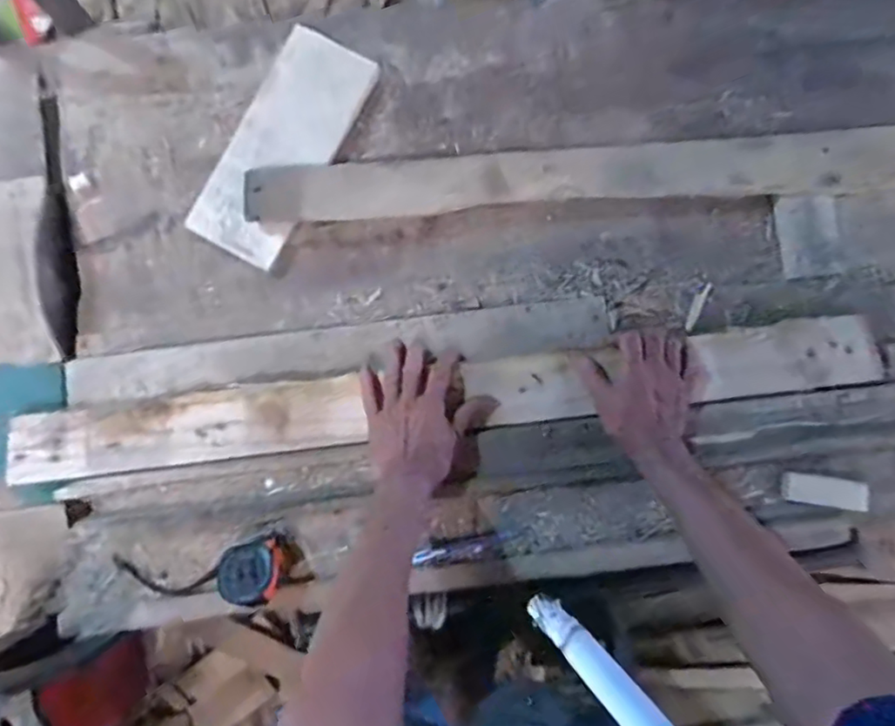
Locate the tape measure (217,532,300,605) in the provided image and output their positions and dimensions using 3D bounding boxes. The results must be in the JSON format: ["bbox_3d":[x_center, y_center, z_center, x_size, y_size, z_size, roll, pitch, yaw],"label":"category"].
[{"bbox_3d":[-0.199,0.218,0.632,0.073,0.042,0.060,-18,79,-3],"label":"tape measure"}]

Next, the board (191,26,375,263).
[{"bbox_3d":[-0.199,-0.262,0.722,0.120,0.018,0.282,29,86,-3],"label":"board"}]

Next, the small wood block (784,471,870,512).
[{"bbox_3d":[0.419,0.142,0.658,0.089,0.009,0.031,8,79,3],"label":"small wood block"}]

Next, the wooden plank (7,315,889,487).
[{"bbox_3d":[0.001,0.040,0.679,0.966,0.023,0.081,-7,79,-1],"label":"wooden plank"}]

